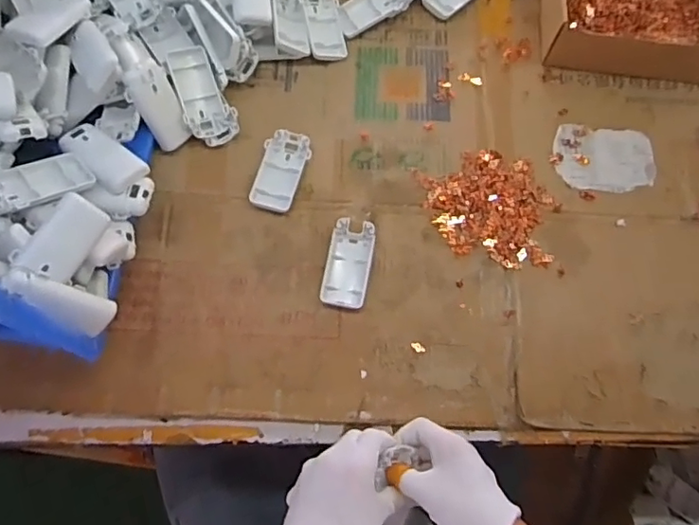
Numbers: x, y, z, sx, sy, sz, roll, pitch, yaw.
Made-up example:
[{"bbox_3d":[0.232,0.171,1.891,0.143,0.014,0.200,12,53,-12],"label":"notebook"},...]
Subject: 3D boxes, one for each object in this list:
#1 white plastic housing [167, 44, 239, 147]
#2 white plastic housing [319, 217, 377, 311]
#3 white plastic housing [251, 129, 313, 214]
[{"bbox_3d":[-0.166,-0.187,0.628,0.052,0.022,0.106,-24,107,-8],"label":"white plastic housing"},{"bbox_3d":[0.000,0.002,0.600,0.049,0.015,0.095,11,74,1],"label":"white plastic housing"},{"bbox_3d":[-0.078,-0.104,0.636,0.050,0.014,0.095,18,74,3],"label":"white plastic housing"}]

